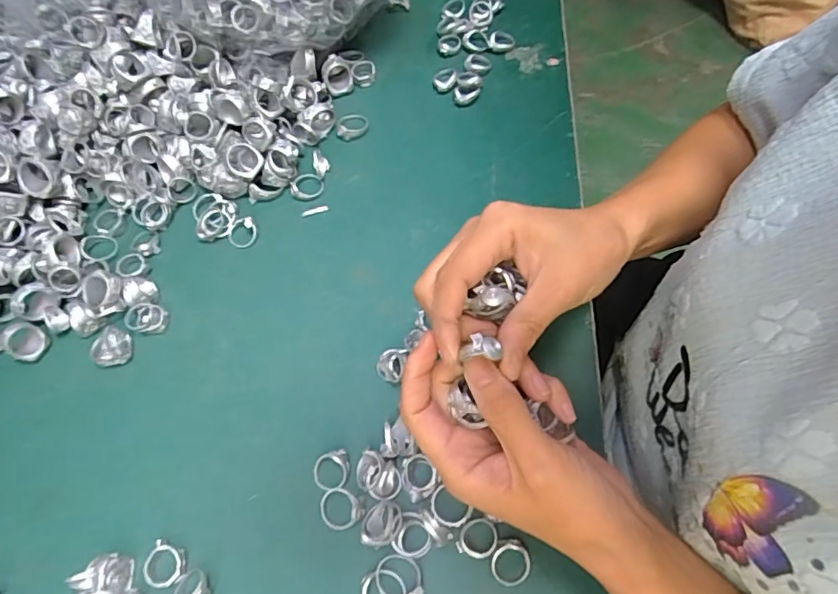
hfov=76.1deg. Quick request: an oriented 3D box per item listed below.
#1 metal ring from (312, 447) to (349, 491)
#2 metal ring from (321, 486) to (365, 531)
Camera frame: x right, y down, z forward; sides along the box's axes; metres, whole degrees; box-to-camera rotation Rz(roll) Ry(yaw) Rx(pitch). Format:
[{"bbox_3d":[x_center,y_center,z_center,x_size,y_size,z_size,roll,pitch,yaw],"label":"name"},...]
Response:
[{"bbox_3d":[-0.054,0.106,0.329,0.022,0.010,0.024,-1,66,2],"label":"metal ring"},{"bbox_3d":[-0.047,0.125,0.319,0.025,0.009,0.024,-1,66,2],"label":"metal ring"}]

